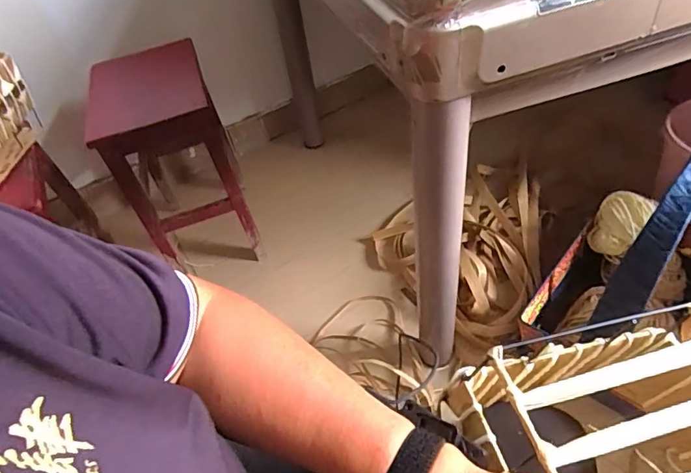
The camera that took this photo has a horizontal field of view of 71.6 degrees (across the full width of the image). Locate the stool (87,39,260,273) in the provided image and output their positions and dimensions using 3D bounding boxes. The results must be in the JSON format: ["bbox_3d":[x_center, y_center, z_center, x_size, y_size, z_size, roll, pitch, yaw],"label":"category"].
[{"bbox_3d":[-0.413,-0.180,1.168,0.256,0.418,0.384,-20,48,-11],"label":"stool"}]

